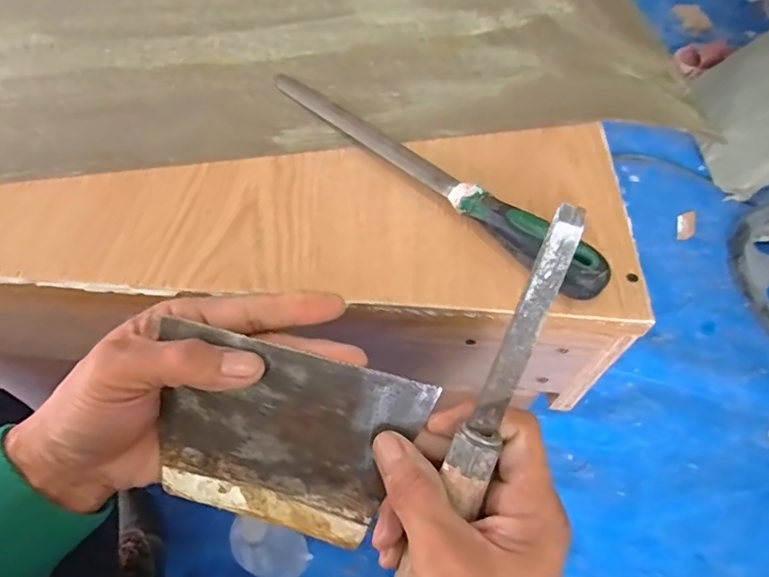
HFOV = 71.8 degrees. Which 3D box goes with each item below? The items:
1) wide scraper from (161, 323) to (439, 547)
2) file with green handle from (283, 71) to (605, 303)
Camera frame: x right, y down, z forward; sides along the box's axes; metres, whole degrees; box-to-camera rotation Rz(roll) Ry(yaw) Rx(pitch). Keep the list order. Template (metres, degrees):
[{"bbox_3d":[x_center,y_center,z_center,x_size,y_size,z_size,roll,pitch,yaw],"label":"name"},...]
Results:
[{"bbox_3d":[-0.054,0.081,0.286,0.135,0.005,0.099,15,101,3],"label":"wide scraper"},{"bbox_3d":[0.021,-0.088,0.379,0.303,0.024,0.029,39,63,22],"label":"file with green handle"}]

